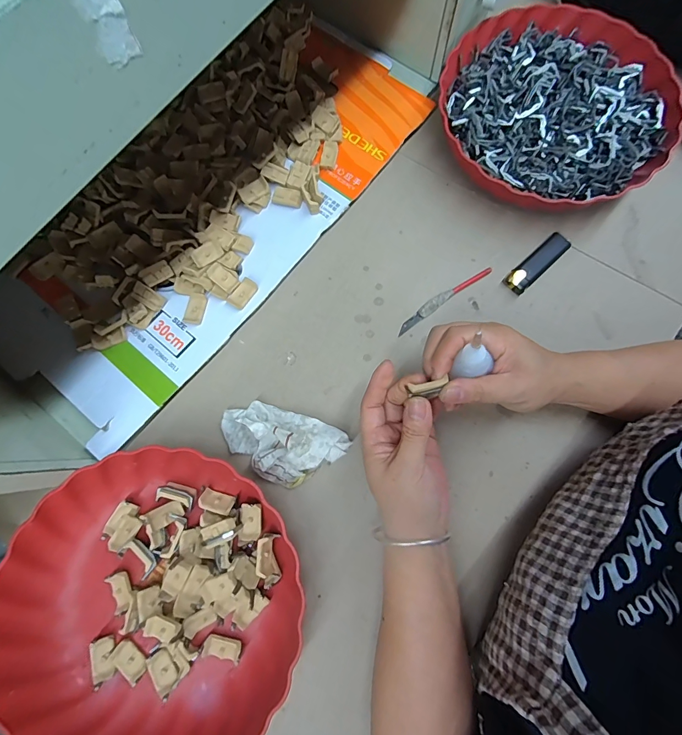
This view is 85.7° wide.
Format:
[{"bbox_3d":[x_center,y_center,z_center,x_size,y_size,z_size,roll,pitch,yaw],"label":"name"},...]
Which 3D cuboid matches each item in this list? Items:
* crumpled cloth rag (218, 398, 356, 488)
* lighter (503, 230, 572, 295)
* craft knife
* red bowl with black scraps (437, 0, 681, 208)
[{"bbox_3d":[-0.058,0.072,0.347,0.120,0.034,0.066,21,79,4],"label":"crumpled cloth rag"},{"bbox_3d":[0.207,-0.110,0.388,0.080,0.008,0.024,-42,82,-8],"label":"lighter"},{"bbox_3d":[0.108,-0.073,0.385,0.119,0.007,0.012,-34,81,-7],"label":"craft knife"},{"bbox_3d":[0.224,-0.282,0.406,0.250,0.045,0.233,0,79,-1],"label":"red bowl with black scraps"}]

